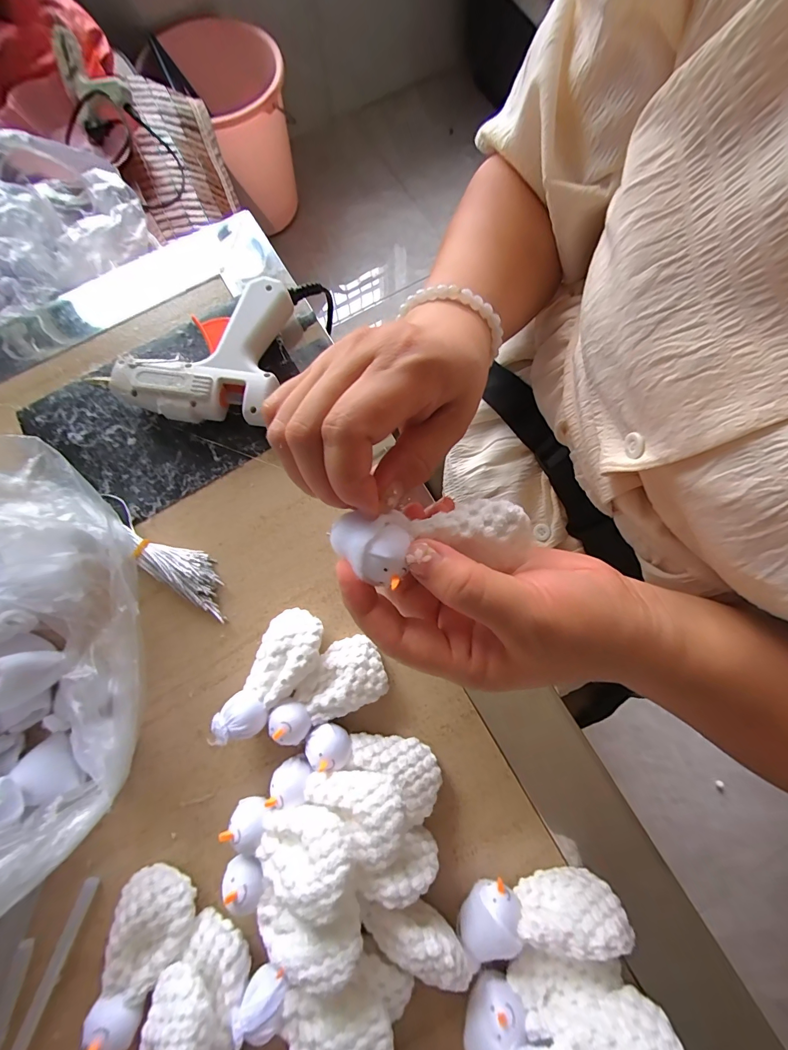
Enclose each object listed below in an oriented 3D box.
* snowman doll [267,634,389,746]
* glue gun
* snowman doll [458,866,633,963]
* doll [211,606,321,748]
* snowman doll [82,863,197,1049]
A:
[{"bbox_3d":[-0.041,0.099,0.236,0.072,0.028,0.039,-26,79,-6],"label":"snowman doll"},{"bbox_3d":[-0.142,-0.130,0.287,0.115,0.030,0.110,6,78,1],"label":"glue gun"},{"bbox_3d":[0.076,0.206,0.204,0.084,0.036,0.024,-15,78,9],"label":"snowman doll"},{"bbox_3d":[-0.073,0.092,0.237,0.038,0.031,0.081,25,79,5],"label":"doll"},{"bbox_3d":[-0.136,0.233,0.210,0.041,0.029,0.070,11,78,2],"label":"snowman doll"}]

